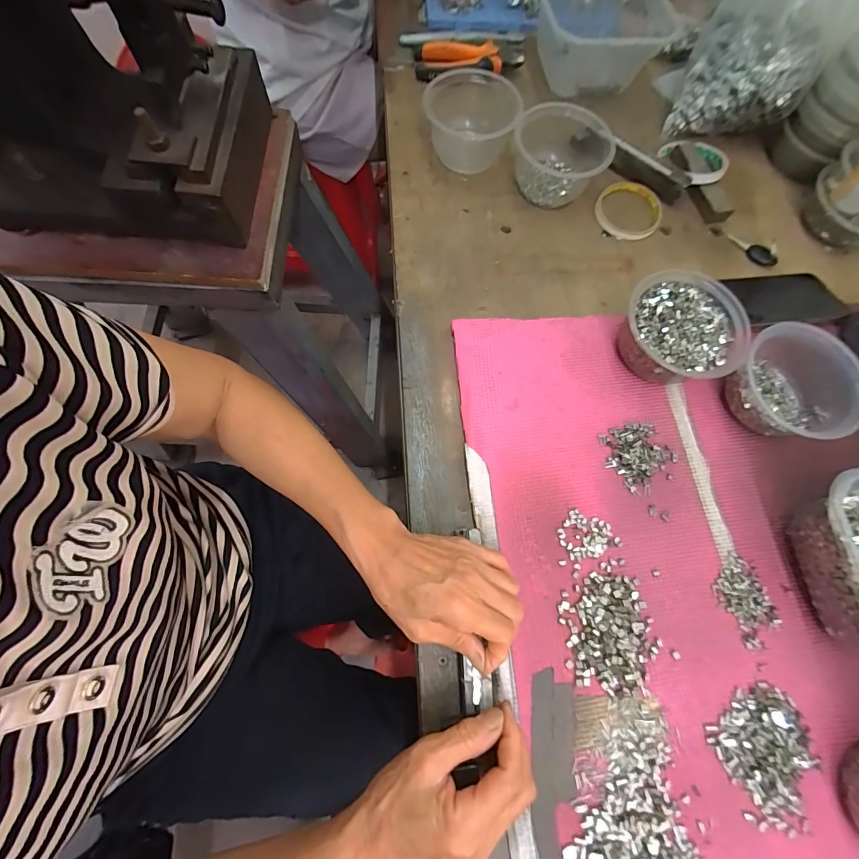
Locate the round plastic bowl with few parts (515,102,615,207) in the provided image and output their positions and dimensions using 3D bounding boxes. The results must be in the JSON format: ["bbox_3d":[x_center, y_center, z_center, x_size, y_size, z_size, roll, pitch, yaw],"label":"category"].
[{"bbox_3d":[0.164,-0.345,0.483,0.108,0.064,0.119,21,72,3],"label":"round plastic bowl with few parts"}]

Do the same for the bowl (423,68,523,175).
[{"bbox_3d":[0.054,-0.380,0.487,0.106,0.065,0.102,1,73,-4],"label":"bowl"}]

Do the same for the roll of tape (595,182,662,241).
[{"bbox_3d":[0.254,-0.278,0.498,0.082,0.013,0.085,1,73,-4],"label":"roll of tape"}]

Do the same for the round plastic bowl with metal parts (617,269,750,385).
[{"bbox_3d":[0.253,-0.096,0.400,0.104,0.062,0.112,1,73,-4],"label":"round plastic bowl with metal parts"}]

